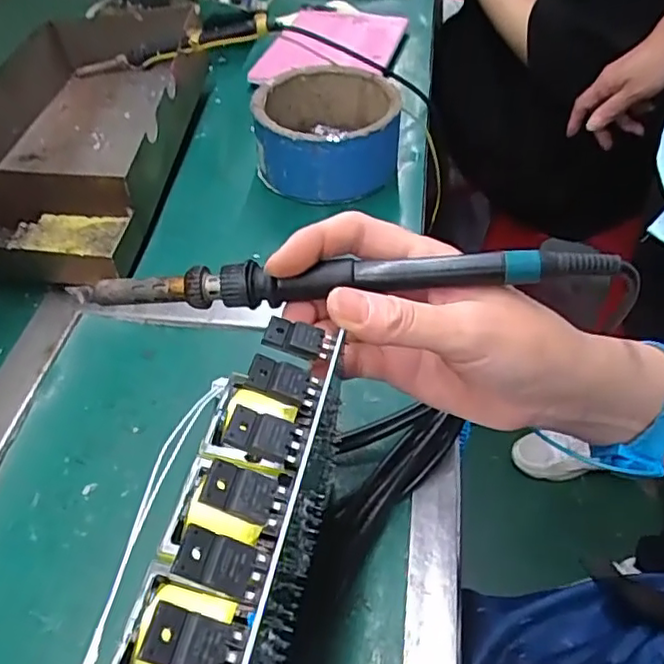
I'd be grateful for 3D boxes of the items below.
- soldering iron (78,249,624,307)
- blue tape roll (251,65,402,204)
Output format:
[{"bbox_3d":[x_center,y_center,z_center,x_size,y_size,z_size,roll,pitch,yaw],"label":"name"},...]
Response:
[{"bbox_3d":[-0.001,-0.023,0.262,0.237,0.015,0.013,-3,48,8],"label":"soldering iron"},{"bbox_3d":[-0.001,-0.171,0.527,0.115,0.071,0.127,7,49,9],"label":"blue tape roll"}]

